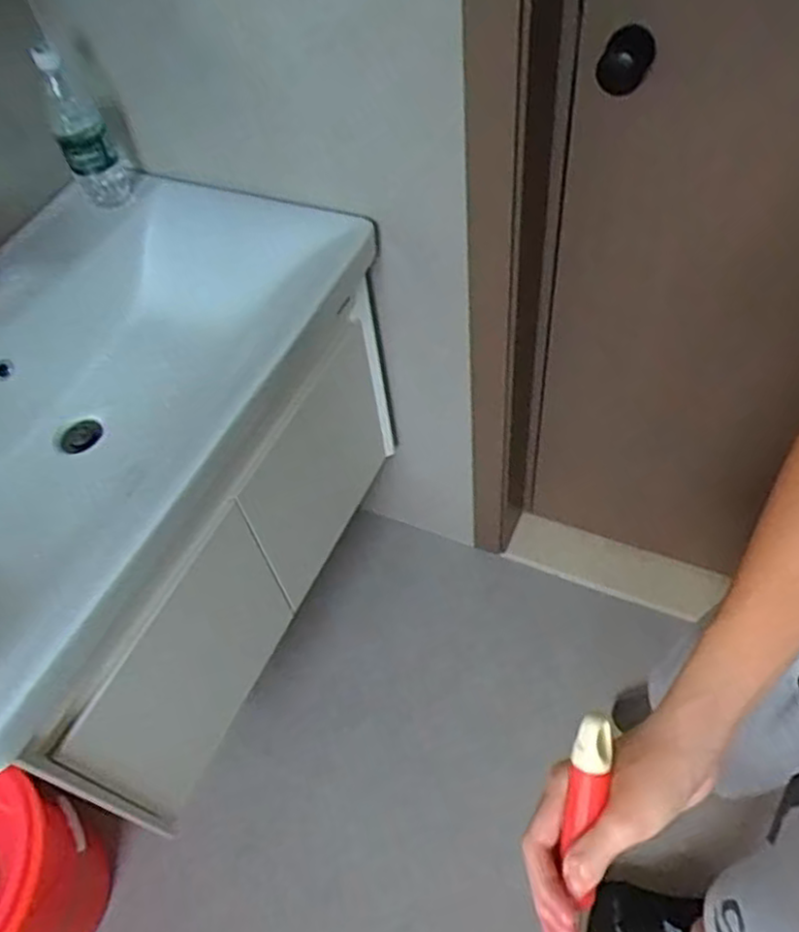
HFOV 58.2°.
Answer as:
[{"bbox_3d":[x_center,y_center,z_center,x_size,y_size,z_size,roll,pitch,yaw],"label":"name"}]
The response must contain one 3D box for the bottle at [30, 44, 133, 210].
[{"bbox_3d":[-0.431,-0.454,0.972,0.071,0.212,0.068,-25,54,-13],"label":"bottle"}]

